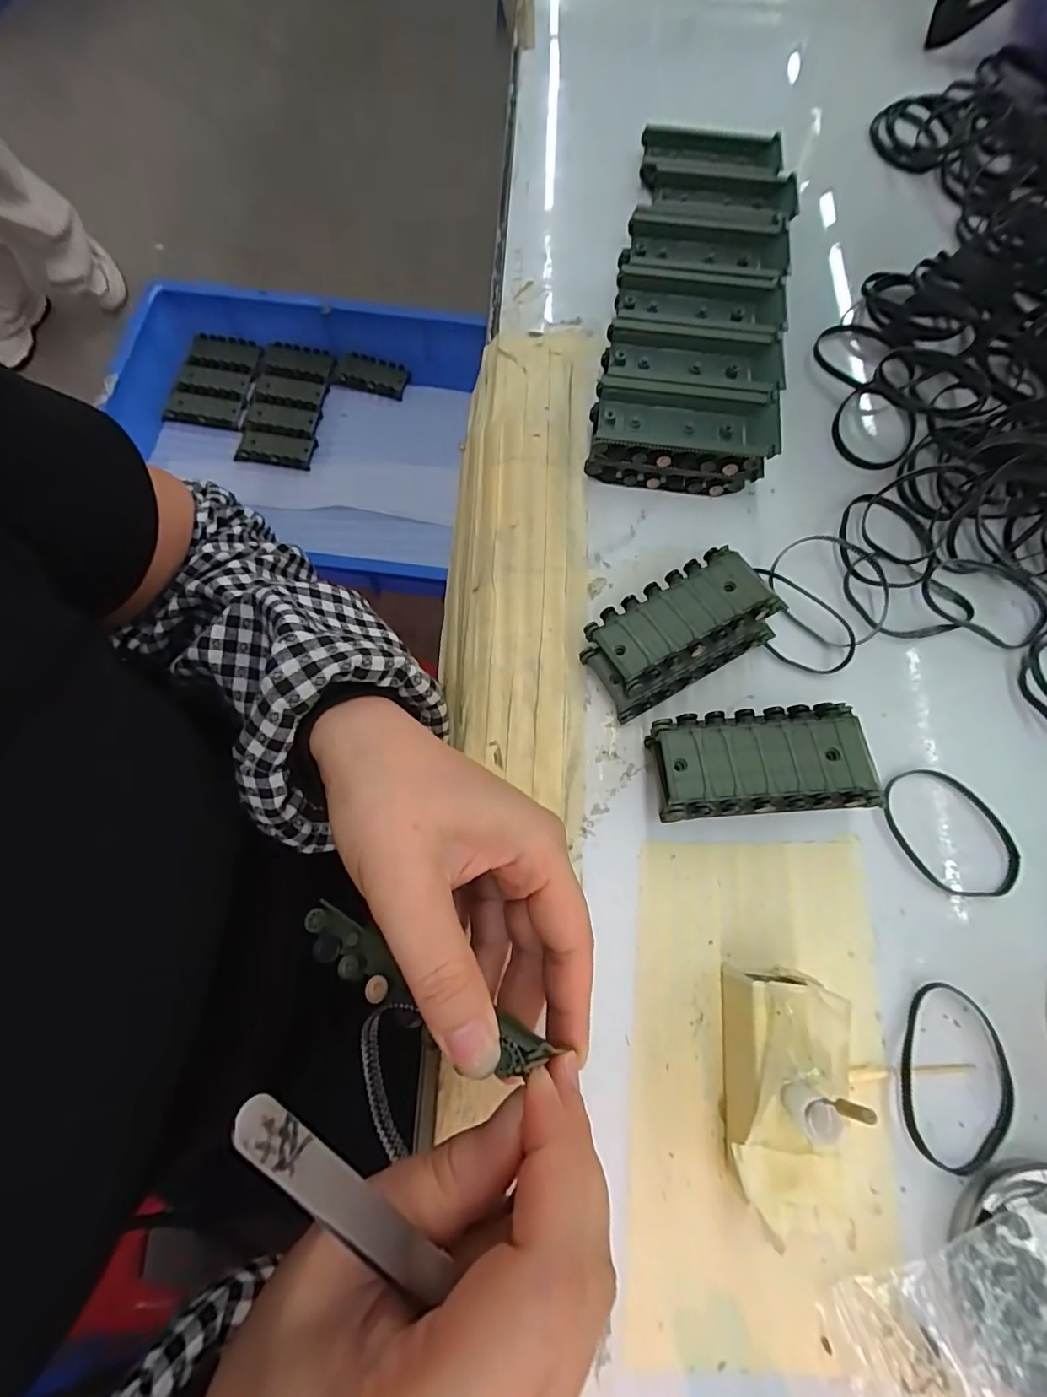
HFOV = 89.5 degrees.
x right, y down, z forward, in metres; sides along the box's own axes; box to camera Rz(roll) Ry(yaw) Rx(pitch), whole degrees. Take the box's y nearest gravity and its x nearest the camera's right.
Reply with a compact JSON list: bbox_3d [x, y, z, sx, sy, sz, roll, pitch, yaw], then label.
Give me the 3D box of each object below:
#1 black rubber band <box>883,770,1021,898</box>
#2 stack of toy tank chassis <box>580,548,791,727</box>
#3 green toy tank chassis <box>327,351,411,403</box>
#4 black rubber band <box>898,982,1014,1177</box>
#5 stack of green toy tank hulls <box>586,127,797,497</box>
[{"bbox_3d":[0.211,0.064,0.259,0.049,0.004,0.068,-34,77,-11],"label":"black rubber band"},{"bbox_3d":[0.080,-0.035,0.271,0.094,0.028,0.052,-28,76,-9],"label":"stack of toy tank chassis"},{"bbox_3d":[-0.197,-0.416,0.682,0.097,0.019,0.046,14,73,1],"label":"green toy tank chassis"},{"bbox_3d":[0.188,0.164,0.228,0.048,0.004,0.070,25,74,6],"label":"black rubber band"},{"bbox_3d":[0.112,-0.264,0.337,0.100,0.033,0.293,12,73,2],"label":"stack of green toy tank hulls"}]

